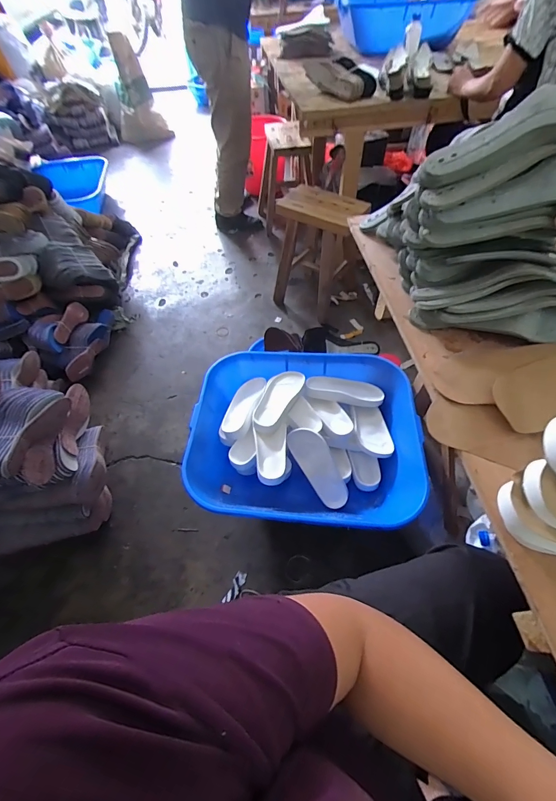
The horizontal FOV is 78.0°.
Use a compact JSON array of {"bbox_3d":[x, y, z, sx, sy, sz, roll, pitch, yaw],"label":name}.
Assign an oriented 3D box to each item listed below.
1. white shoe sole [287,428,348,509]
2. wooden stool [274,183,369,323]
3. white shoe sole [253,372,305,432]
[{"bbox_3d":[0.112,0.179,0.927,0.087,0.028,0.232,-29,86,-17],"label":"white shoe sole"},{"bbox_3d":[0.179,-0.641,1.510,0.328,0.445,0.297,30,62,21],"label":"wooden stool"},{"bbox_3d":[-0.002,-0.003,0.999,0.099,0.028,0.235,19,58,15],"label":"white shoe sole"}]

